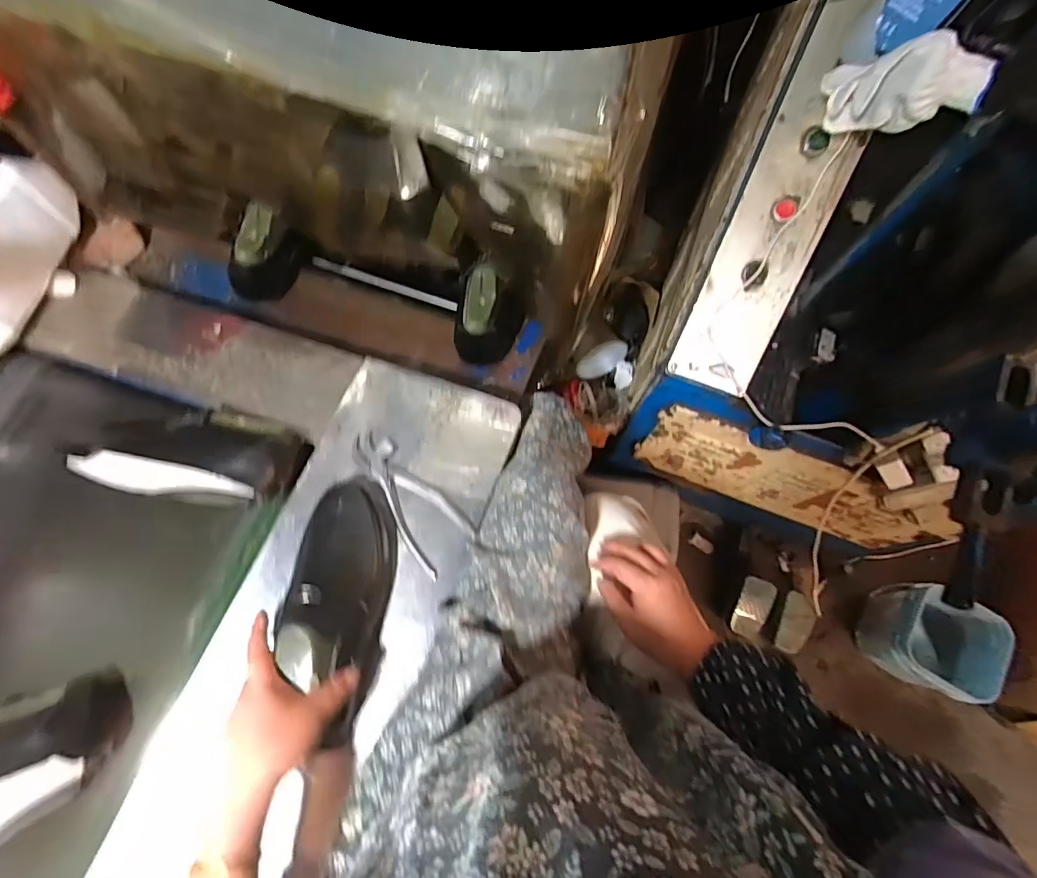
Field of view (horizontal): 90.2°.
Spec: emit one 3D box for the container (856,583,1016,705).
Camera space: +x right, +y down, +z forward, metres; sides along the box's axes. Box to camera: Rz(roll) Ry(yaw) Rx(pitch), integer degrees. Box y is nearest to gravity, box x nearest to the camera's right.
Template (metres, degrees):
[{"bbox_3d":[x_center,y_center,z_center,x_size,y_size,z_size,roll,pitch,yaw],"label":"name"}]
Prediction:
[{"bbox_3d":[0.987,0.490,1.251,0.219,0.231,0.235,14,70,3],"label":"container"}]

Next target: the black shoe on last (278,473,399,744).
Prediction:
[{"bbox_3d":[-0.189,0.167,0.547,0.092,0.100,0.258,0,62,-2],"label":"black shoe on last"}]

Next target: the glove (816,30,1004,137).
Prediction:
[{"bbox_3d":[0.394,-0.365,0.538,0.099,0.150,0.060,22,93,-23],"label":"glove"}]

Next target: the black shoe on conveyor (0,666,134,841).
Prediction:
[{"bbox_3d":[-0.533,0.336,0.509,0.251,0.112,0.115,-30,73,-12],"label":"black shoe on conveyor"}]

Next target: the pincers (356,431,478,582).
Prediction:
[{"bbox_3d":[-0.133,0.070,0.617,0.069,0.016,0.188,-40,76,-15],"label":"pincers"}]

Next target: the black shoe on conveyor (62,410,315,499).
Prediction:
[{"bbox_3d":[-0.380,0.015,0.603,0.241,0.081,0.111,2,69,-1],"label":"black shoe on conveyor"}]

